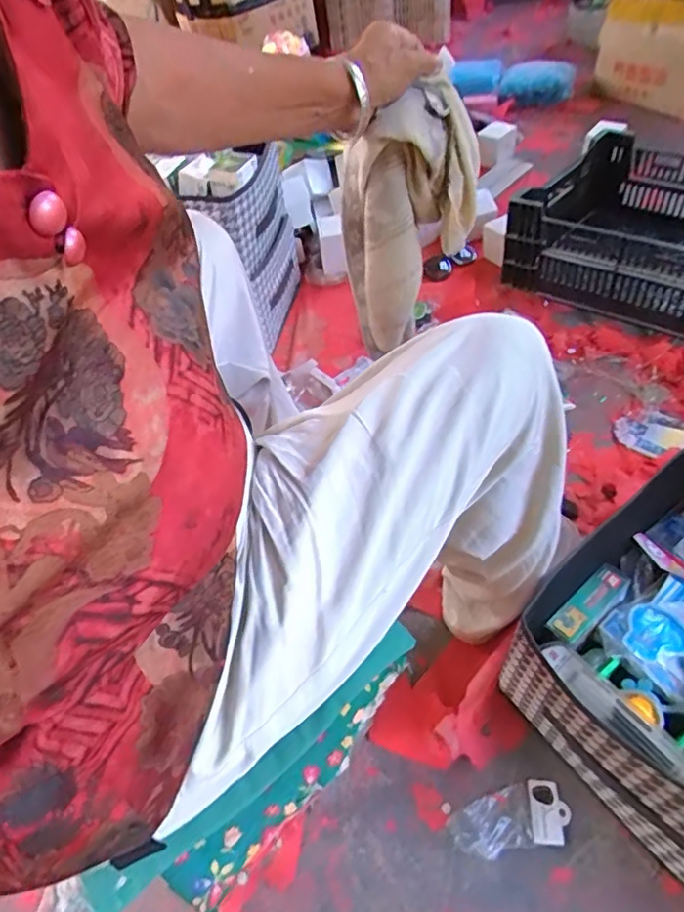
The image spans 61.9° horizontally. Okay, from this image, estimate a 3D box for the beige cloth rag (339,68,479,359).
[{"bbox_3d":[0.057,-0.221,0.571,0.127,0.261,0.046,13,45,-1],"label":"beige cloth rag"}]

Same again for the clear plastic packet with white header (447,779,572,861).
[{"bbox_3d":[0.179,0.392,0.615,0.127,0.016,0.059,-12,50,-2],"label":"clear plastic packet with white header"}]

